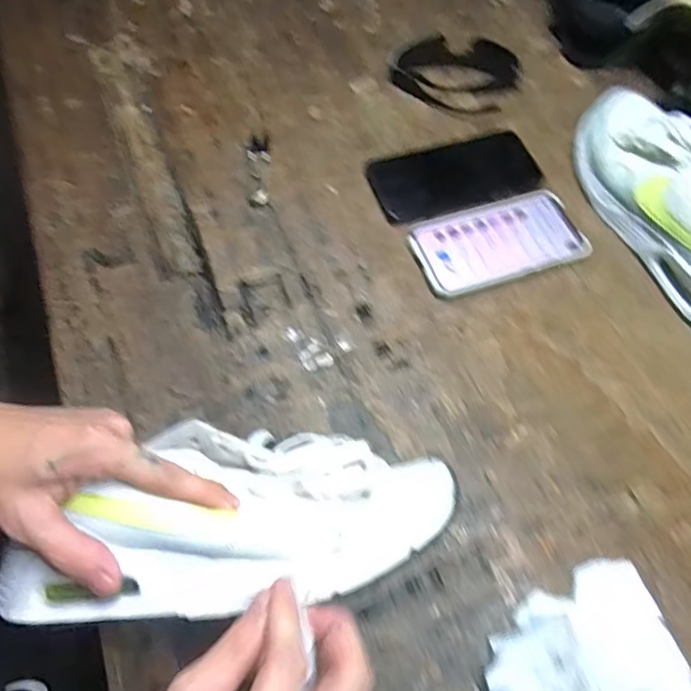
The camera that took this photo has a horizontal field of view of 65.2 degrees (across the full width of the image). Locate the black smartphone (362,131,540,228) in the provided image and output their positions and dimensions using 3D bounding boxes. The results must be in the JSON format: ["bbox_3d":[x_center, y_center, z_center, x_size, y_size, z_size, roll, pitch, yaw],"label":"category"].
[{"bbox_3d":[0.111,-0.173,0.545,0.168,0.011,0.088,-14,63,-10],"label":"black smartphone"}]

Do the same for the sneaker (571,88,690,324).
[{"bbox_3d":[0.305,-0.138,0.497,0.095,0.088,0.264,-14,63,-10],"label":"sneaker"}]

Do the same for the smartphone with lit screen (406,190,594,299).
[{"bbox_3d":[0.141,-0.097,0.509,0.160,0.011,0.085,-17,64,-12],"label":"smartphone with lit screen"}]

